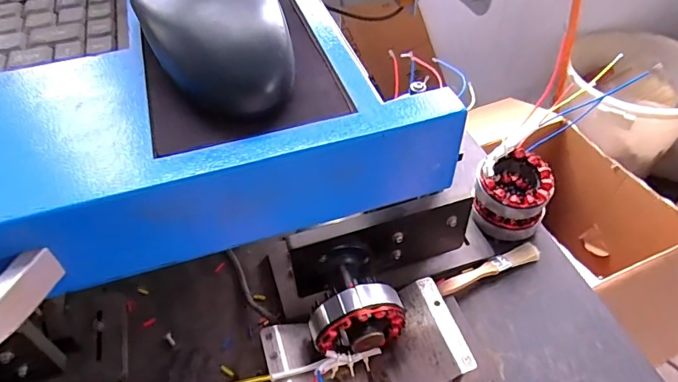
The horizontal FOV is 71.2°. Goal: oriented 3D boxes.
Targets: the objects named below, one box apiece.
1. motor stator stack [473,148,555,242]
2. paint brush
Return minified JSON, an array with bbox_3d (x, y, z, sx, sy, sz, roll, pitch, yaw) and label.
[{"bbox_3d":[0.215,0.004,0.587,0.083,0.080,0.082,26,54,23],"label":"motor stator stack"},{"bbox_3d":[0.178,0.092,0.560,0.139,0.012,0.022,-19,50,-15],"label":"paint brush"}]

